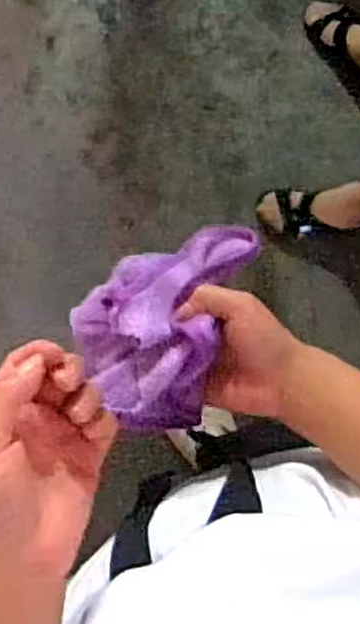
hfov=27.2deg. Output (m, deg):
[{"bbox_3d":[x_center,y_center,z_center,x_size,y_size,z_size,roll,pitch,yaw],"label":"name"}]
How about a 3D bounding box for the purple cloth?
[{"bbox_3d":[-0.017,0.002,0.528,0.104,0.052,0.156,17,85,-1],"label":"purple cloth"}]

